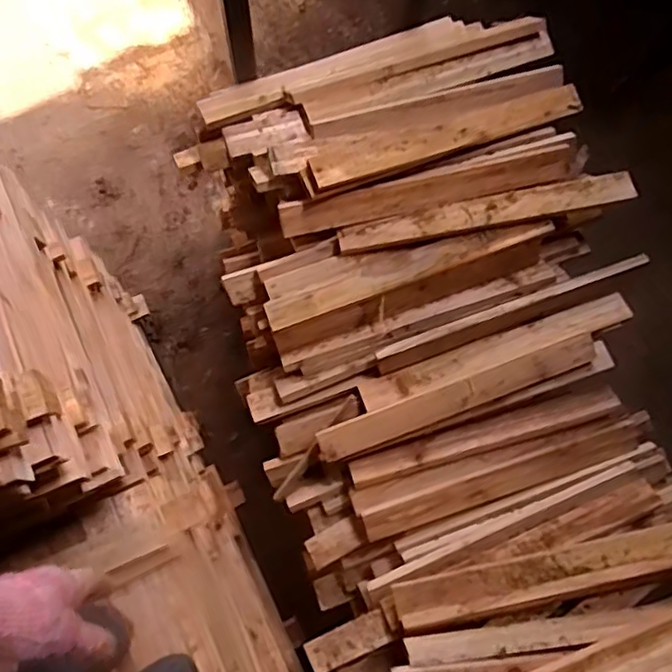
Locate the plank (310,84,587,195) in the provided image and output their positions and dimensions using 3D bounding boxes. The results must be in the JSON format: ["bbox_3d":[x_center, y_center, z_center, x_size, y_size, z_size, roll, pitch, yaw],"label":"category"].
[{"bbox_3d":[0.186,-0.338,1.051,0.492,0.023,0.067,-20,74,-12],"label":"plank"}]

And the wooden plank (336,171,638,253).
[{"bbox_3d":[0.247,-0.208,1.062,0.490,0.018,0.053,-11,82,2],"label":"wooden plank"}]

